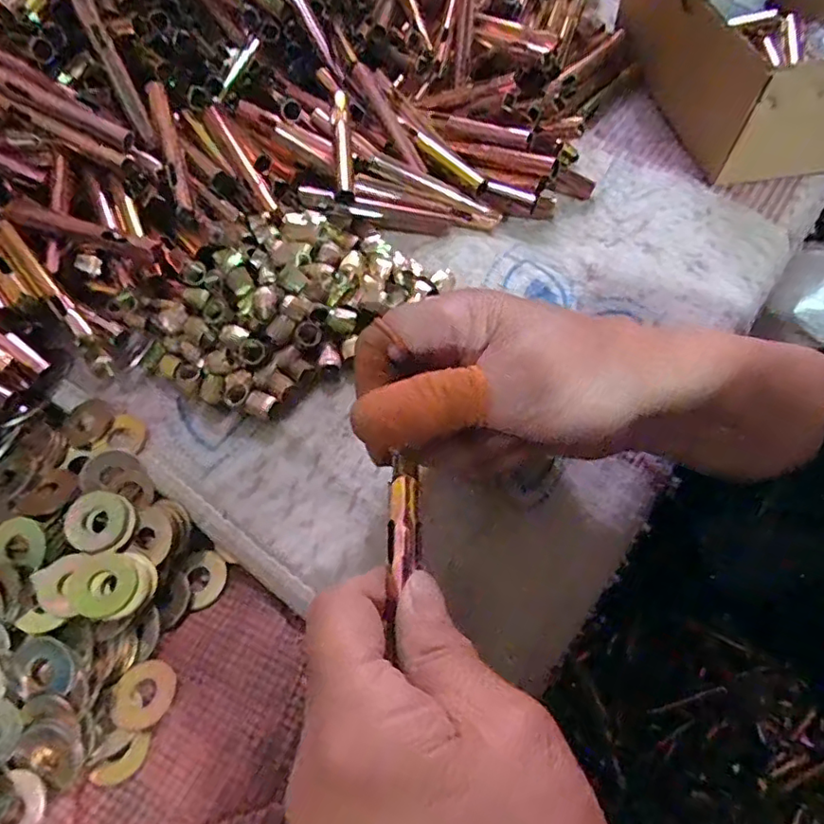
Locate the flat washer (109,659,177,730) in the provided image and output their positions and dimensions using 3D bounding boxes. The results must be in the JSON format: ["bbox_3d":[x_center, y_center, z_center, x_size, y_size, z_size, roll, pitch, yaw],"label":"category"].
[{"bbox_3d":[-0.102,0.106,0.219,0.025,0.004,0.023,-1,60,1],"label":"flat washer"}]

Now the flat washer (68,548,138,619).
[{"bbox_3d":[-0.122,0.067,0.229,0.027,0.004,0.024,29,65,17],"label":"flat washer"}]

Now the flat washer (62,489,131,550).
[{"bbox_3d":[-0.132,0.044,0.242,0.026,0.004,0.025,14,62,10],"label":"flat washer"}]

